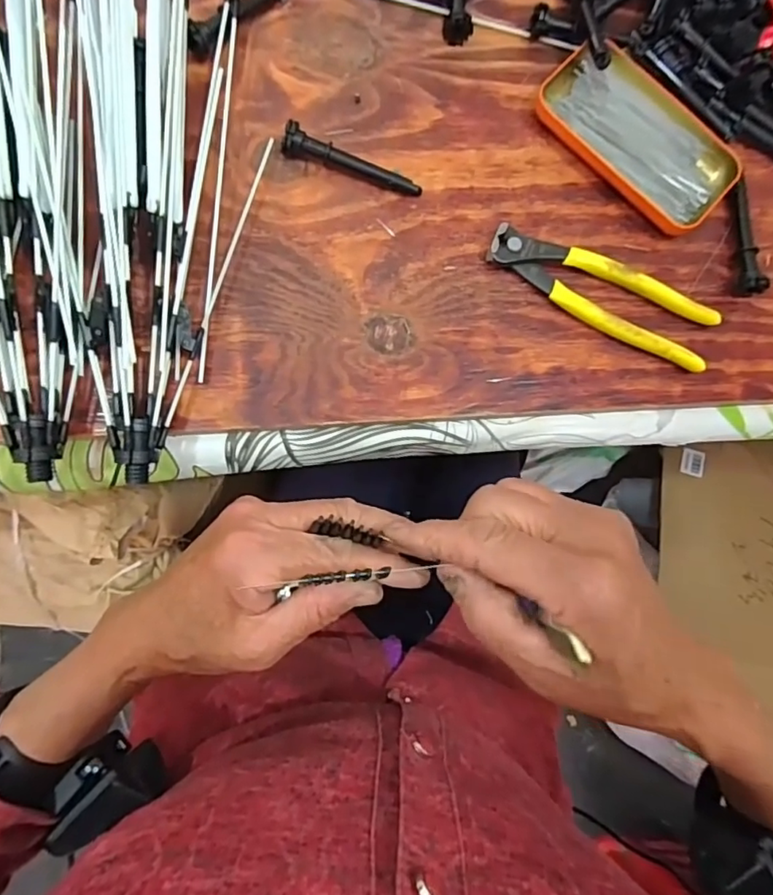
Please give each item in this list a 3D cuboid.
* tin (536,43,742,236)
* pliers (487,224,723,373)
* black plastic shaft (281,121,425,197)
[{"bbox_3d":[0.177,-0.218,0.391,0.141,0.017,0.081,44,80,0],"label":"tin"},{"bbox_3d":[0.146,-0.104,0.378,0.163,0.016,0.048,25,80,-3],"label":"pliers"},{"bbox_3d":[-0.021,-0.188,0.367,0.092,0.020,0.016,14,81,-5],"label":"black plastic shaft"}]

